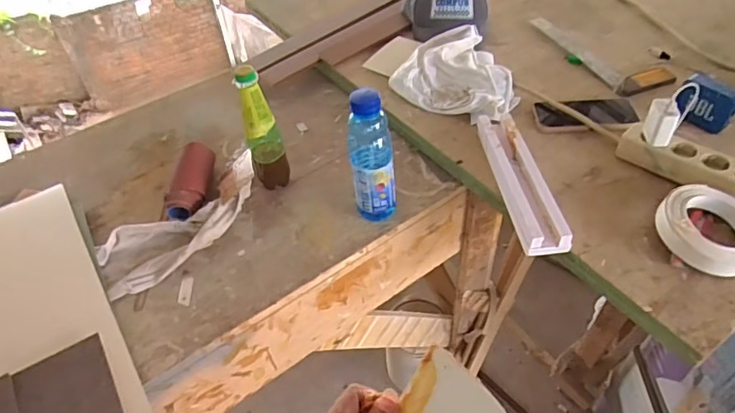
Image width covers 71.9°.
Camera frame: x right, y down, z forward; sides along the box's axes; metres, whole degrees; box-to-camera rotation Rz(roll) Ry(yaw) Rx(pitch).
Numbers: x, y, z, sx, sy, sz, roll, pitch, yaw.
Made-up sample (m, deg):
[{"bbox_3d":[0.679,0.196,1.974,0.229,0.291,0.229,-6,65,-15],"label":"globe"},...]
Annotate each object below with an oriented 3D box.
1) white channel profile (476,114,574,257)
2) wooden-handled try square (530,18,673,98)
[{"bbox_3d":[0.226,-0.042,0.763,0.060,0.039,0.273,-8,47,-3],"label":"white channel profile"},{"bbox_3d":[0.472,-0.318,1.017,0.139,0.023,0.287,-18,48,-12],"label":"wooden-handled try square"}]

